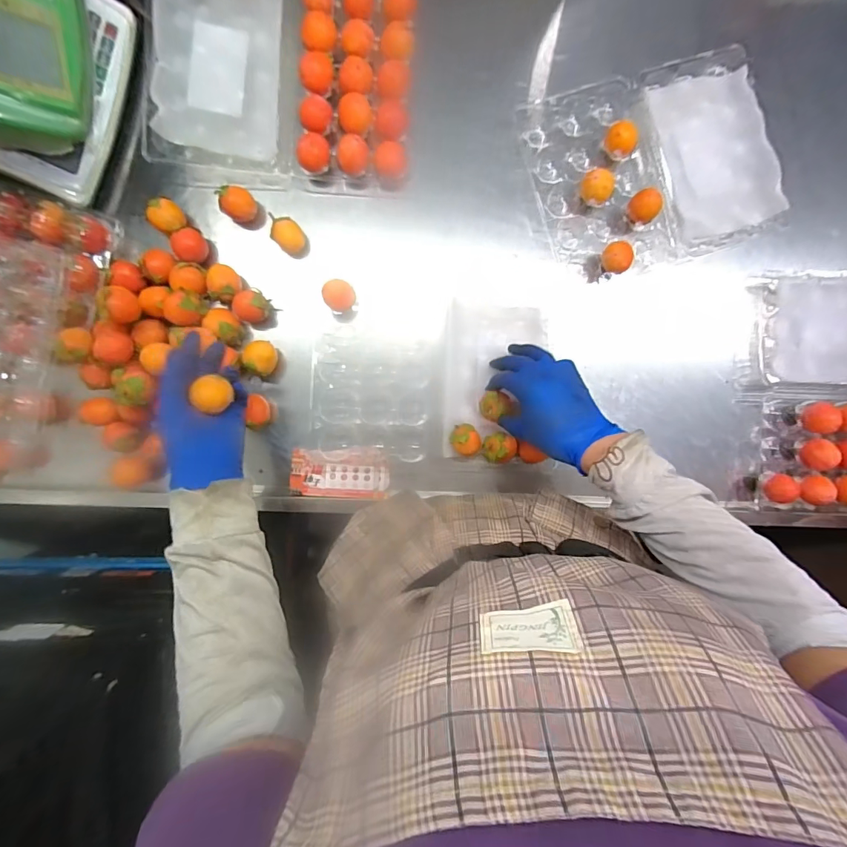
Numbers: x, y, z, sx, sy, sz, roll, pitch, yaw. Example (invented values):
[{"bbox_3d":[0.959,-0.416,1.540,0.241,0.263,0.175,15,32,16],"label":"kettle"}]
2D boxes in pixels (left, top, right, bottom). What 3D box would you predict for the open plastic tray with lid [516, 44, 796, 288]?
[{"bbox_3d":[0.287,-0.318,0.533,0.284,0.039,0.224,-18,93,-1],"label":"open plastic tray with lid"}]

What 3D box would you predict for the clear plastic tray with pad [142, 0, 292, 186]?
[{"bbox_3d":[-0.237,-0.419,0.513,0.162,0.040,0.237,0,93,-2],"label":"clear plastic tray with pad"}]

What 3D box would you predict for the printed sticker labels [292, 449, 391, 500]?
[{"bbox_3d":[-0.105,0.064,0.541,0.121,0.021,0.063,-1,93,-2],"label":"printed sticker labels"}]

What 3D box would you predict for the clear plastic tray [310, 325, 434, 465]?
[{"bbox_3d":[-0.062,-0.034,0.536,0.146,0.038,0.165,3,93,-2],"label":"clear plastic tray"}]

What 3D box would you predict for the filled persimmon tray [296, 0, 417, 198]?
[{"bbox_3d":[-0.079,-0.403,0.538,0.141,0.077,0.219,2,93,-2],"label":"filled persimmon tray"}]

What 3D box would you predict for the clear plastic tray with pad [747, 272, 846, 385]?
[{"bbox_3d":[0.535,-0.119,0.556,0.222,0.037,0.145,1,93,-2],"label":"clear plastic tray with pad"}]

